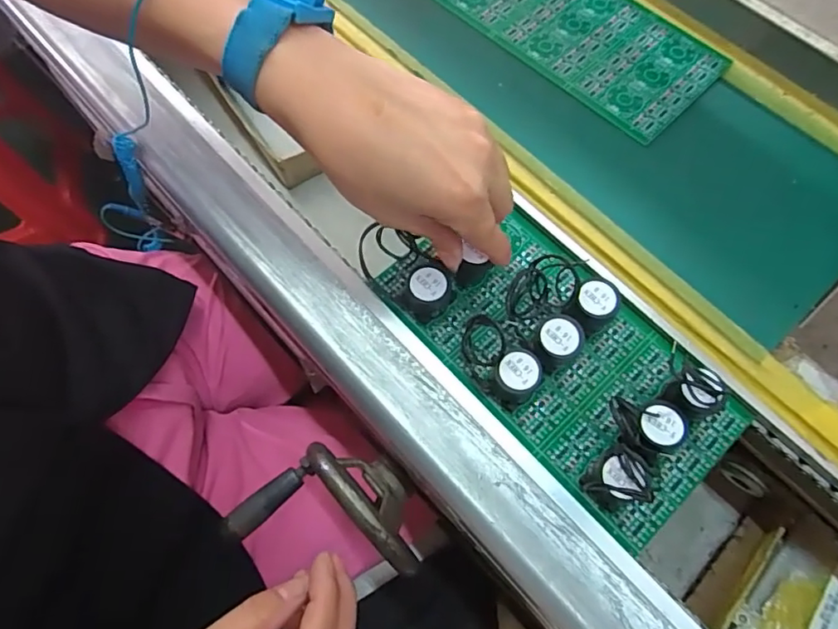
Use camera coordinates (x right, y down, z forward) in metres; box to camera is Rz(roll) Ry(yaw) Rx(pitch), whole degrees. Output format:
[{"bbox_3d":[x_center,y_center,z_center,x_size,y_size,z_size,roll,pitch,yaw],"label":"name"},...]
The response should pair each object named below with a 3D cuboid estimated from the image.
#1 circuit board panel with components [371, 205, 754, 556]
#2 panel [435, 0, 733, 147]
[{"bbox_3d":[0.078,0.017,0.302,0.101,0.029,0.195,-40,73,-15],"label":"circuit board panel with components"},{"bbox_3d":[0.115,-0.211,0.402,0.200,0.009,0.103,42,74,16],"label":"panel"}]

